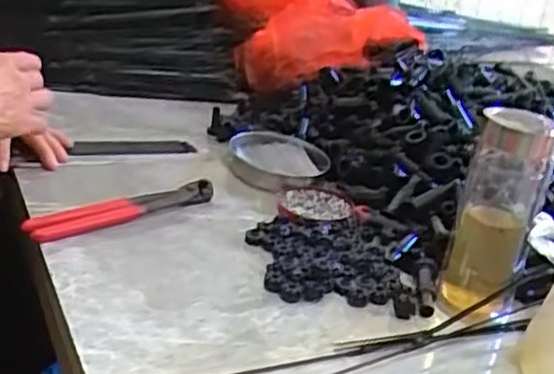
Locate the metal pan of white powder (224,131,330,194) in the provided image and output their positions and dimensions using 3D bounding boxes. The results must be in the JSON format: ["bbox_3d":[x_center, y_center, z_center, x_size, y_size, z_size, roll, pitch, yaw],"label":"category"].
[{"bbox_3d":[0.002,-0.029,0.838,0.113,0.029,0.114,5,23,-7],"label":"metal pan of white powder"}]

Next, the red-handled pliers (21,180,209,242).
[{"bbox_3d":[-0.150,0.019,0.689,0.193,0.025,0.033,-14,32,-42],"label":"red-handled pliers"}]

